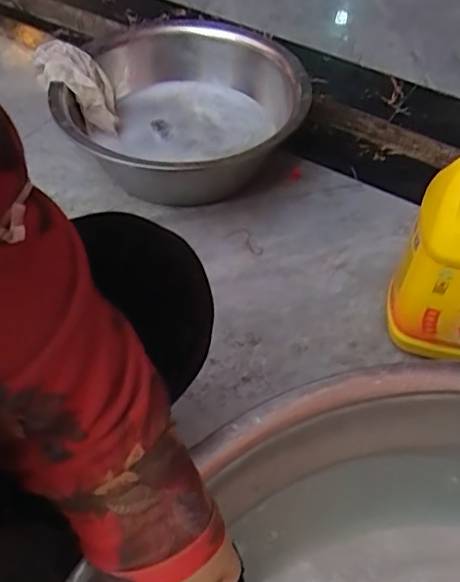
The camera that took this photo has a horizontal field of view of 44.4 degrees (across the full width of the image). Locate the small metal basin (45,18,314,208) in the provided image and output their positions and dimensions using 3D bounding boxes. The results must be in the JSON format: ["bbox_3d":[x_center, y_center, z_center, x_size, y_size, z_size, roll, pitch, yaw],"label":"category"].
[{"bbox_3d":[-0.066,-0.279,0.879,0.343,0.138,0.344,0,52,0],"label":"small metal basin"}]

